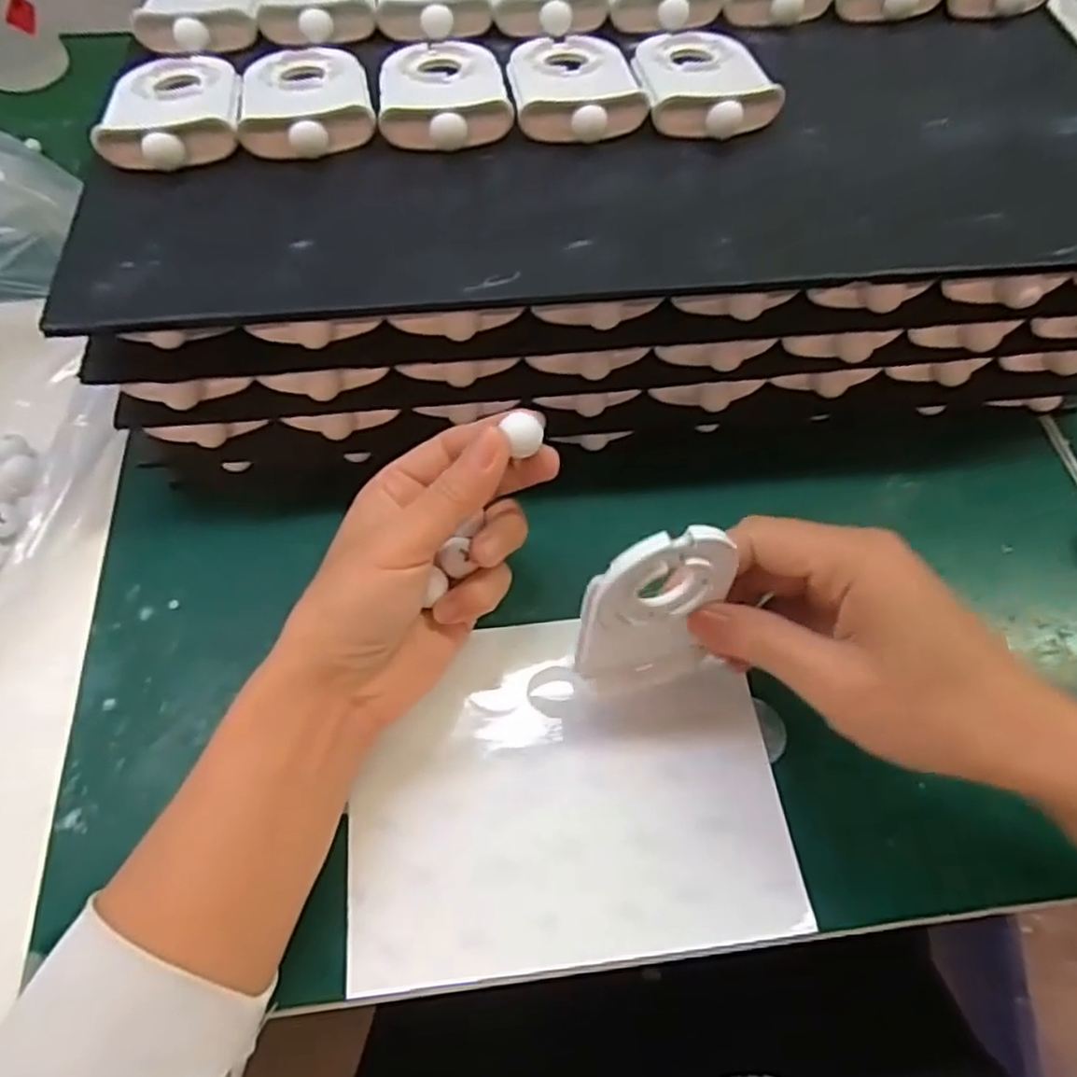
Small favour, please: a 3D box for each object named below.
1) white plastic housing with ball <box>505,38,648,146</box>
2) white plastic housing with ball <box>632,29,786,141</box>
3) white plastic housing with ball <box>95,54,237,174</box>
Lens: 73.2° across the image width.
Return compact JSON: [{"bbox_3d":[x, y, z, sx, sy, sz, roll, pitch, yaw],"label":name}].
[{"bbox_3d":[0.016,-0.212,0.338,0.056,0.018,0.085,-6,61,-4],"label":"white plastic housing with ball"},{"bbox_3d":[0.077,-0.218,0.340,0.058,0.017,0.083,-5,61,-3],"label":"white plastic housing with ball"},{"bbox_3d":[-0.165,-0.199,0.329,0.058,0.017,0.088,-9,61,-5],"label":"white plastic housing with ball"}]

